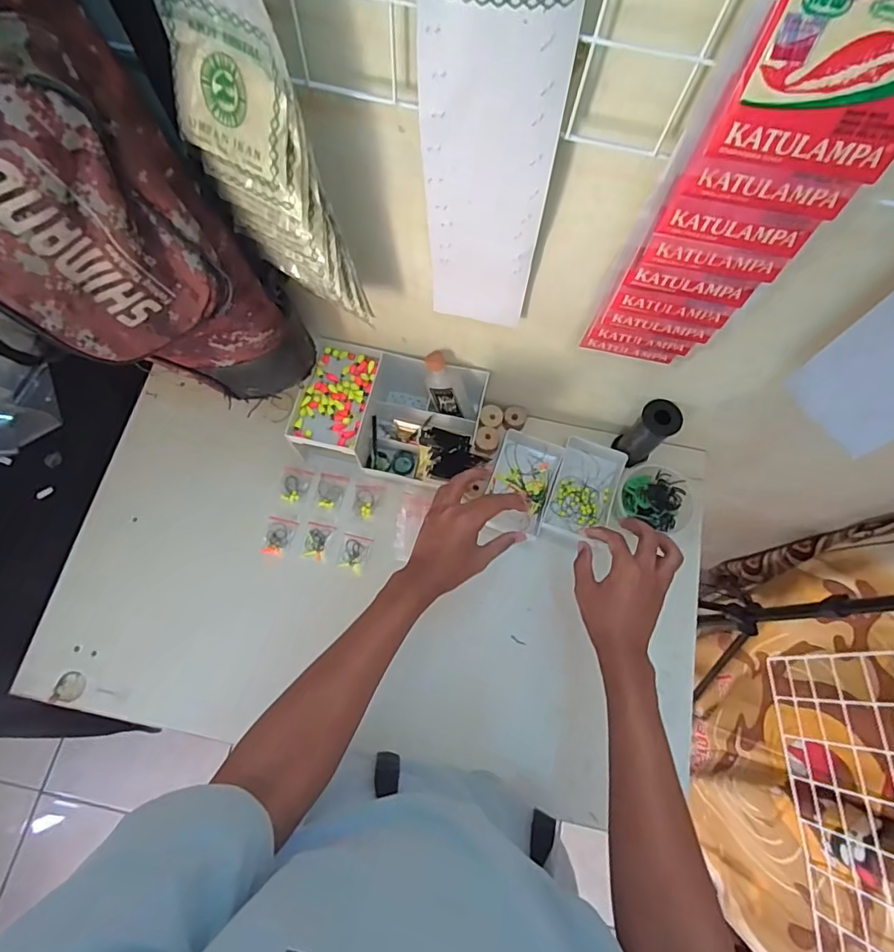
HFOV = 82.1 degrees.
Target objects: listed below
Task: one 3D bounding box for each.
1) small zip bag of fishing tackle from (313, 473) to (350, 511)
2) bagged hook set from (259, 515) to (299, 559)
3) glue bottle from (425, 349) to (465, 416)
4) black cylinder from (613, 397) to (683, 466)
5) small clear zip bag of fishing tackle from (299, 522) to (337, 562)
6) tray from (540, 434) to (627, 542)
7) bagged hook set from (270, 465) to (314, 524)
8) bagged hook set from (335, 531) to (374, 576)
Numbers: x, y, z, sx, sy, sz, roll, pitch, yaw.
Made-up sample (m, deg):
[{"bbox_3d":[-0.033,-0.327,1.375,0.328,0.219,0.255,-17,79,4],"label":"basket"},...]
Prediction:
[{"bbox_3d":[-0.158,0.022,0.698,0.039,0.004,0.051,13,72,2],"label":"small zip bag of fishing tackle"},{"bbox_3d":[-0.222,0.080,0.676,0.037,0.004,0.051,15,72,3],"label":"bagged hook set"},{"bbox_3d":[-0.005,-0.116,0.665,0.032,0.090,0.030,-30,36,-11],"label":"glue bottle"},{"bbox_3d":[0.257,-0.051,0.673,0.052,0.116,0.047,-41,78,-14],"label":"black cylinder"},{"bbox_3d":[-0.171,0.086,0.676,0.036,0.004,0.047,13,72,2],"label":"small clear zip bag of fishing tackle"},{"bbox_3d":[0.188,0.019,0.697,0.086,0.029,0.129,19,72,4],"label":"tray"},{"bbox_3d":[-0.209,0.024,0.694,0.043,0.004,0.071,13,72,2],"label":"bagged hook set"},{"bbox_3d":[-0.122,0.103,0.675,0.039,0.004,0.049,15,72,3],"label":"bagged hook set"}]

